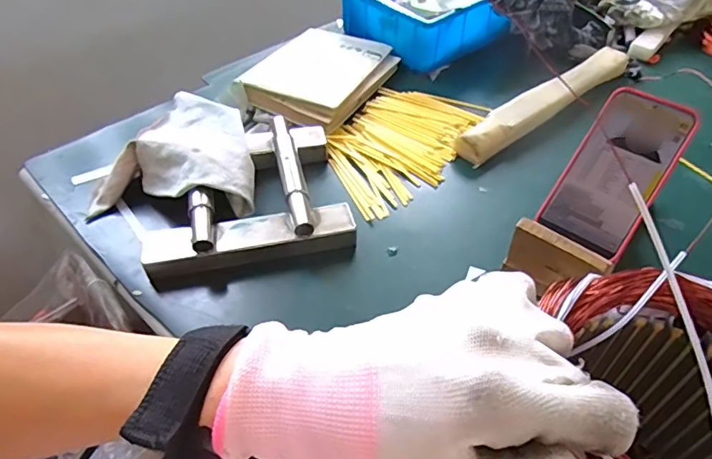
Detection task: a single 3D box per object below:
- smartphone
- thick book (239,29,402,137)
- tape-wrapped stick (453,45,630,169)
[{"bbox_3d":[0.248,-0.057,0.490,0.081,0.015,0.162,31,87,26],"label":"smartphone"},{"bbox_3d":[-0.049,-0.210,0.704,0.148,0.042,0.223,22,49,20],"label":"thick book"},{"bbox_3d":[0.256,-0.170,0.679,0.344,0.042,0.046,-31,53,-27],"label":"tape-wrapped stick"}]

